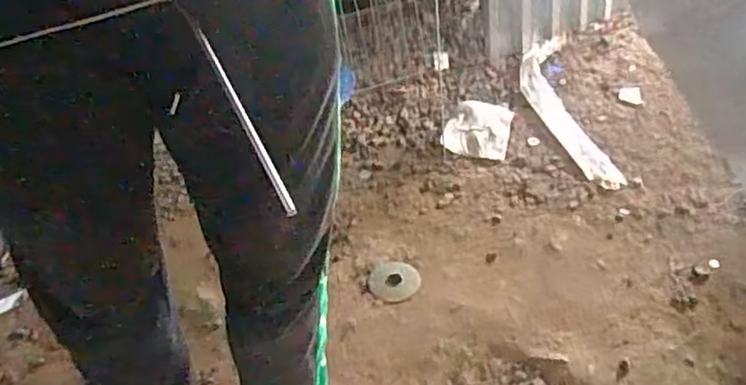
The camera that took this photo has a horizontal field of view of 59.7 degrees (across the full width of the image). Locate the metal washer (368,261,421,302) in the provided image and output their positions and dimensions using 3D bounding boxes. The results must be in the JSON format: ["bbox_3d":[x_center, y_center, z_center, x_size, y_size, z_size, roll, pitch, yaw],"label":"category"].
[{"bbox_3d":[0.039,0.167,1.238,0.094,0.004,0.098,-3,43,3],"label":"metal washer"}]

